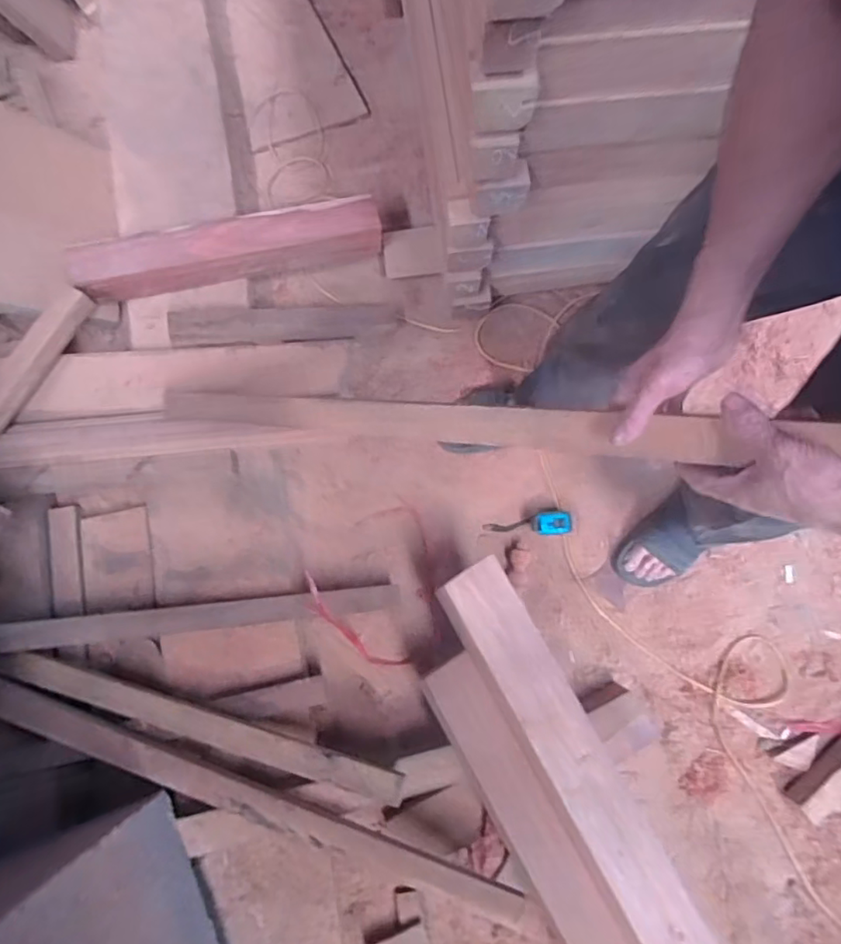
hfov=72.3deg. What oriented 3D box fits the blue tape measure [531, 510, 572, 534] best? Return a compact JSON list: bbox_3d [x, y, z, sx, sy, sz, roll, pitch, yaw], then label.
[{"bbox_3d":[0.249,0.097,1.100,0.065,0.061,0.050,-5,78,-2],"label":"blue tape measure"}]

